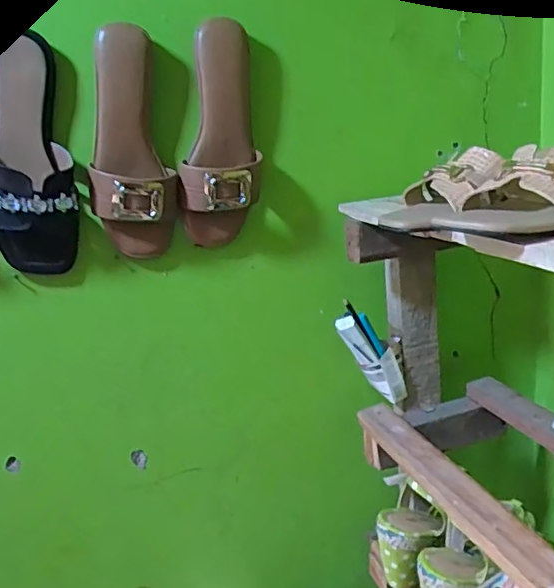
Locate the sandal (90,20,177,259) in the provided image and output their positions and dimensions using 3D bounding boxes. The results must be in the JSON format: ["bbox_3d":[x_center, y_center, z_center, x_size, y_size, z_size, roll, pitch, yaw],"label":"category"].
[{"bbox_3d":[-0.167,-0.164,0.644,0.086,0.244,0.044,-11,16,-21],"label":"sandal"}]

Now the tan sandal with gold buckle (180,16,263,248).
[{"bbox_3d":[-0.070,-0.177,0.665,0.098,0.234,0.050,-7,15,-4],"label":"tan sandal with gold buckle"}]

